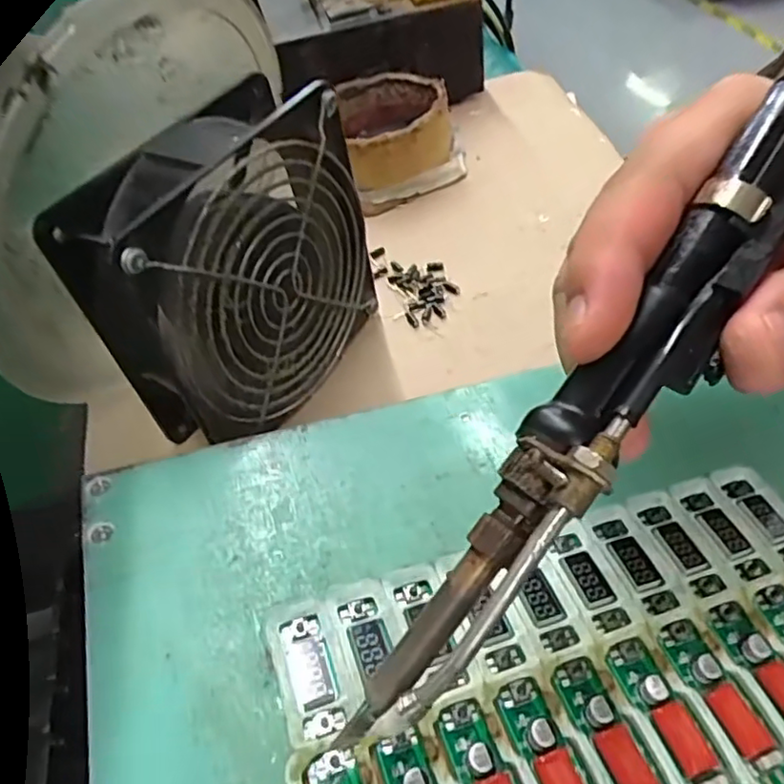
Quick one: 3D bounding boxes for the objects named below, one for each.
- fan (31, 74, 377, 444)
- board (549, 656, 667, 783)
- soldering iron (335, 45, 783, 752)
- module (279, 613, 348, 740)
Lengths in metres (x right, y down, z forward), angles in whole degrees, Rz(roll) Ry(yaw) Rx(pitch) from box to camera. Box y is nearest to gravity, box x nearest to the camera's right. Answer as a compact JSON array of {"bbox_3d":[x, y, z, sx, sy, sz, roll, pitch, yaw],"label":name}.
[{"bbox_3d":[-0.061,-0.049,0.265,0.050,0.110,0.120,24,56,25],"label":"fan"},{"bbox_3d":[0.059,0.092,0.155,0.013,0.007,0.057,-22,50,-12],"label":"board"},{"bbox_3d":[0.054,-0.008,0.140,0.025,0.016,0.198,34,87,30],"label":"soldering iron"},{"bbox_3d":[-0.021,0.074,0.169,0.011,0.005,0.031,-19,50,-9],"label":"module"}]

